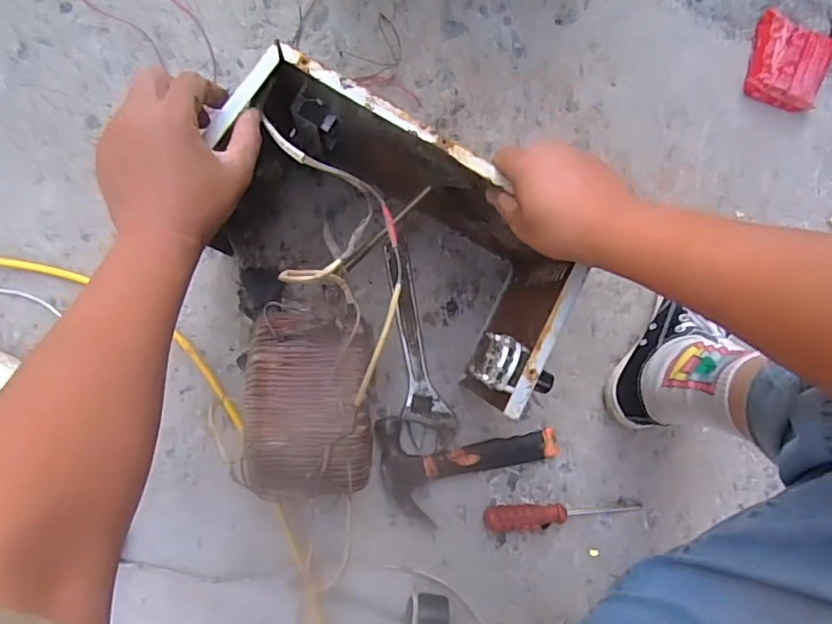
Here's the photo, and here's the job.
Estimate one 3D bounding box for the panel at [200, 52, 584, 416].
[{"bbox_3d":[-0.017,-0.060,0.525,0.318,0.229,0.152,32,87,-7],"label":"panel"}]

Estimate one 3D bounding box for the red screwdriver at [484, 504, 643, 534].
[{"bbox_3d":[0.169,0.236,0.641,0.184,0.023,0.032,2,91,-8],"label":"red screwdriver"}]

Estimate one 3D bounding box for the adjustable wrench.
[{"bbox_3d":[0.007,0.040,0.635,0.062,0.013,0.233,-4,91,-7],"label":"adjustable wrench"}]

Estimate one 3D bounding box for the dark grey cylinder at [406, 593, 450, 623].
[{"bbox_3d":[0.015,0.335,0.617,0.048,0.050,0.050,6,93,-3],"label":"dark grey cylinder"}]

